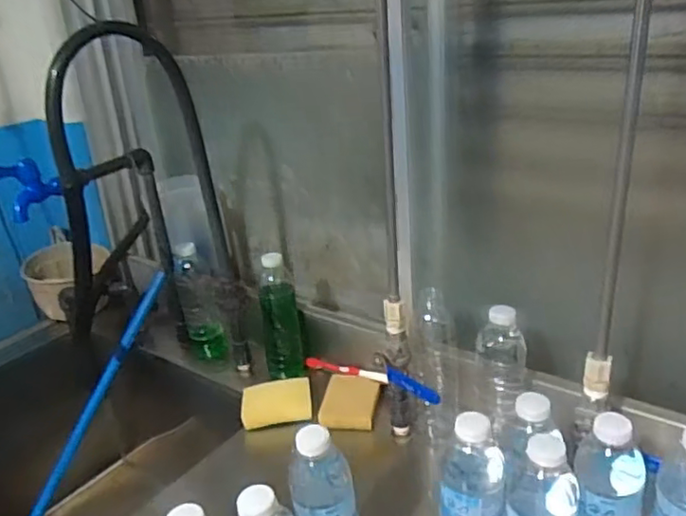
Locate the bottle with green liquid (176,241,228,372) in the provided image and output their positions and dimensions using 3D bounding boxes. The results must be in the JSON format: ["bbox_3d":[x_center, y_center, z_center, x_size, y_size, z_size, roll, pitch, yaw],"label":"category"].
[{"bbox_3d":[-0.244,0.086,1.059,0.067,0.222,0.058,-13,25,-19],"label":"bottle with green liquid"}]

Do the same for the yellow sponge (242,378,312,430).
[{"bbox_3d":[-0.099,0.216,0.917,0.103,0.022,0.088,-5,23,-1],"label":"yellow sponge"}]

